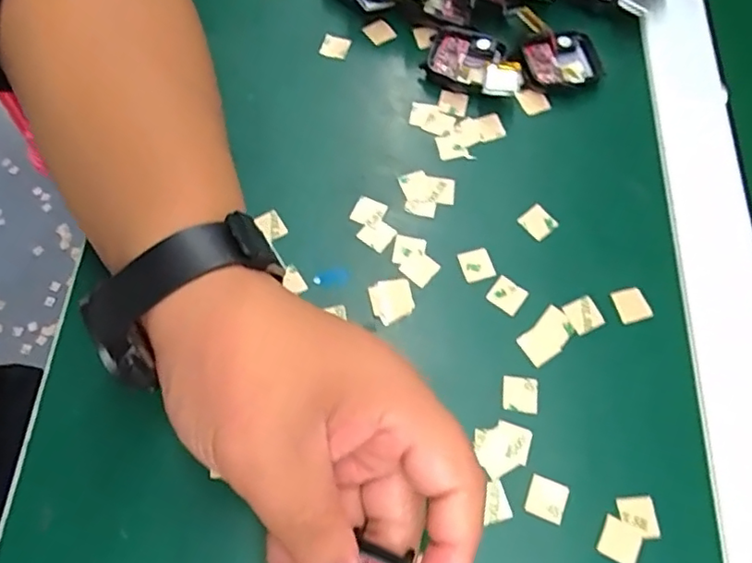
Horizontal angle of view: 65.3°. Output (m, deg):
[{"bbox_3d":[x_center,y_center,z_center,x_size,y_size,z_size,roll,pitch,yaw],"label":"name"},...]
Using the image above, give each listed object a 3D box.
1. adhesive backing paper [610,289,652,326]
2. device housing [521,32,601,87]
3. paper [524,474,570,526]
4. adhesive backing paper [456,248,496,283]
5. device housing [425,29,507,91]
[{"bbox_3d":[0.125,0.012,0.286,0.016,0.004,0.017,-16,74,-2],"label":"adhesive backing paper"},{"bbox_3d":[0.108,-0.126,0.336,0.040,0.007,0.036,-12,67,-5],"label":"device housing"},{"bbox_3d":[0.073,0.093,0.250,0.016,0.004,0.016,19,71,10],"label":"paper"},{"bbox_3d":[0.050,-0.009,0.292,0.015,0.004,0.016,-17,68,-7],"label":"adhesive backing paper"},{"bbox_3d":[0.049,-0.127,0.335,0.040,0.010,0.037,23,69,10],"label":"device housing"}]

